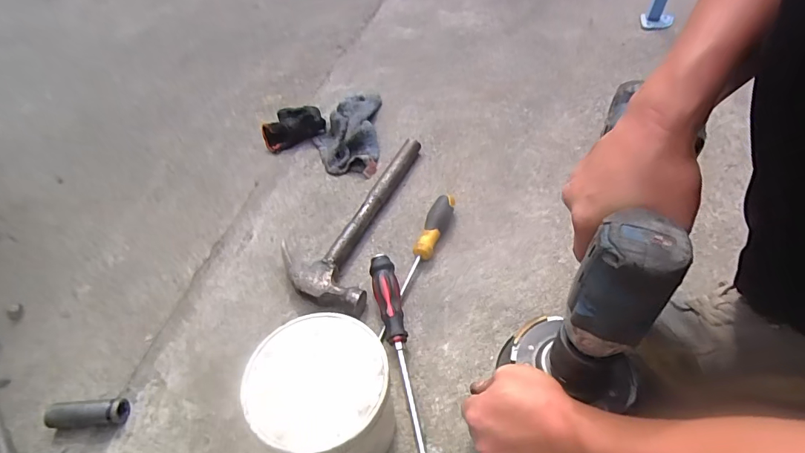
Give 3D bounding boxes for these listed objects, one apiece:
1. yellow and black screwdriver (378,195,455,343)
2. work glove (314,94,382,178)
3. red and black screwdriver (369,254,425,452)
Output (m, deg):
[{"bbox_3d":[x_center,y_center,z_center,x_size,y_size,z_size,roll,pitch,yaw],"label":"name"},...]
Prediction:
[{"bbox_3d":[0.026,0.042,0.576,0.035,0.037,0.227,14,52,15],"label":"yellow and black screwdriver"},{"bbox_3d":[-0.095,-0.172,0.767,0.105,0.032,0.209,-2,50,2],"label":"work glove"},{"bbox_3d":[0.004,0.158,0.477,0.028,0.039,0.294,-12,50,-6],"label":"red and black screwdriver"}]

